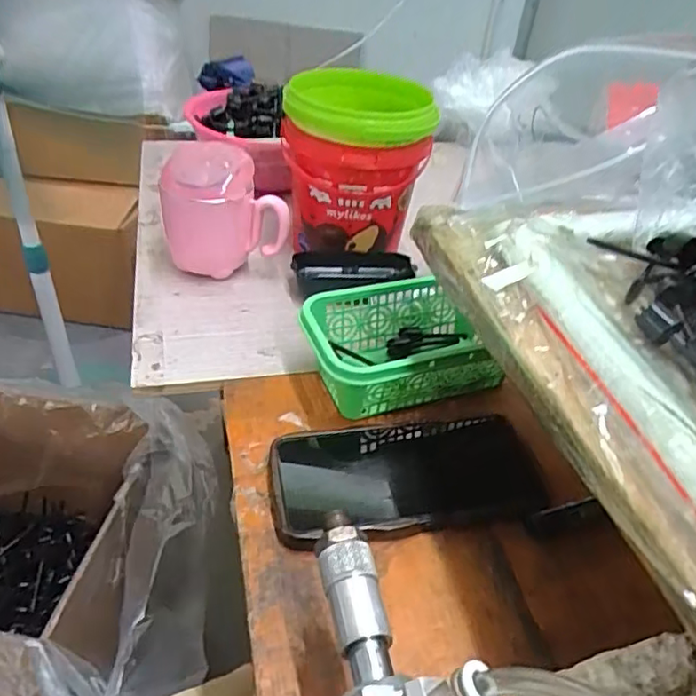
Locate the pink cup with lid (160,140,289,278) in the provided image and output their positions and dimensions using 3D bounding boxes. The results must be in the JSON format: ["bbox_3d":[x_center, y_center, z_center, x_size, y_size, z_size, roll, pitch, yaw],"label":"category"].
[{"bbox_3d":[-0.111,-0.123,0.535,0.105,0.107,0.069,-3,39,-12],"label":"pink cup with lid"}]

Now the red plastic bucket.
[{"bbox_3d":[0.006,-0.177,0.564,0.129,0.130,0.149,5,38,-1],"label":"red plastic bucket"}]

